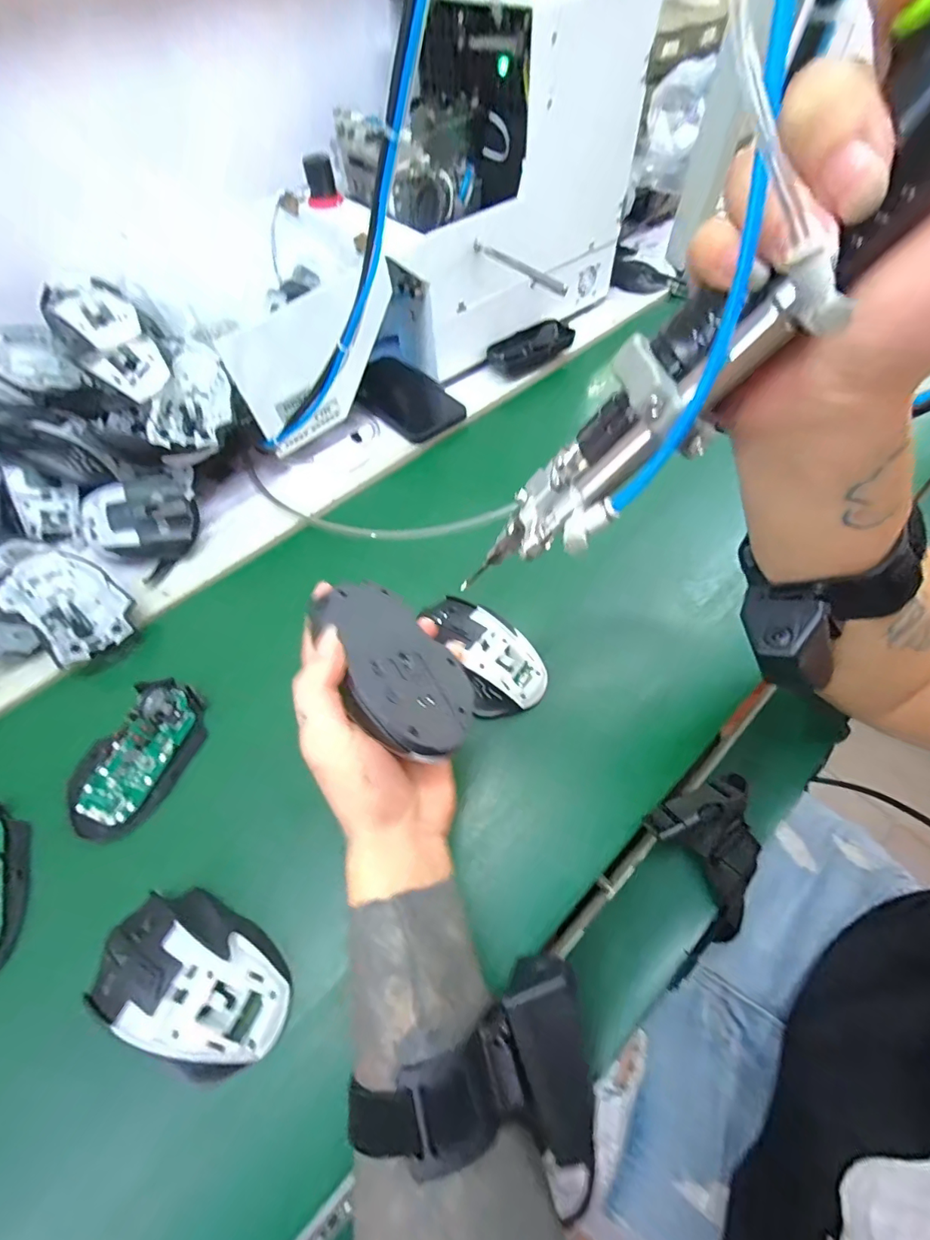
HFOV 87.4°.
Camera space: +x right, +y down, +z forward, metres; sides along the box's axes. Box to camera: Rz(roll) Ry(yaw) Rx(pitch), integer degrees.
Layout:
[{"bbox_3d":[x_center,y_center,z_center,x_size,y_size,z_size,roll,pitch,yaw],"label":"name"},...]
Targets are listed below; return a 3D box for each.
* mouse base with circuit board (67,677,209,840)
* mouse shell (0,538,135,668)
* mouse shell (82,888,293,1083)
[{"bbox_3d":[-0.243,0.097,0.357,0.068,0.024,0.112,20,61,13],"label":"mouse base with circuit board"},{"bbox_3d":[-0.335,-0.016,0.408,0.128,0.037,0.071,40,53,12],"label":"mouse shell"},{"bbox_3d":[-0.158,0.208,0.284,0.110,0.037,0.068,21,61,13],"label":"mouse shell"}]

